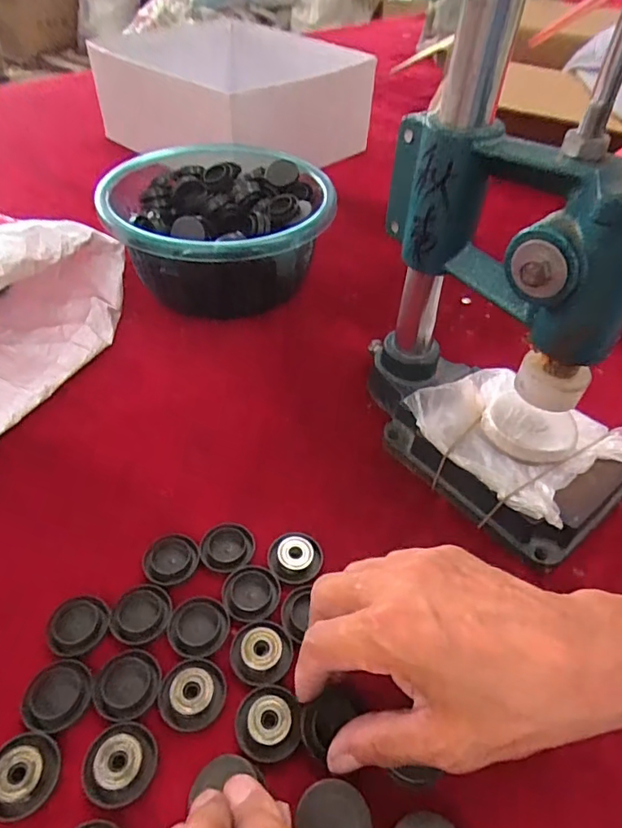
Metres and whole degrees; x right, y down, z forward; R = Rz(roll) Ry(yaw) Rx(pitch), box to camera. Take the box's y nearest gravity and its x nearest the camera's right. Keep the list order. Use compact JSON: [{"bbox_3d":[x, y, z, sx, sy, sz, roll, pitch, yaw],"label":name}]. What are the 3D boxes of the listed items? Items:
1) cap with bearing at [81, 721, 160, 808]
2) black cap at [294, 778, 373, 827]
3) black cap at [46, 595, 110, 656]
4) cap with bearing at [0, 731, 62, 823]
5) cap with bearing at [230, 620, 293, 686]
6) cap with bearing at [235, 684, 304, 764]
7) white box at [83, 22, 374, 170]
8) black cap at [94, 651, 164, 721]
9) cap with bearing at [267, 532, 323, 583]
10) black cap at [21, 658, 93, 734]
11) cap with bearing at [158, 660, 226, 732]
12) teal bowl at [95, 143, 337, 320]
[{"bbox_3d":[-0.089,0.162,0.242,0.031,0.007,0.033,2,47,-2],"label":"cap with bearing"},{"bbox_3d":[0.011,0.178,0.226,0.030,0.008,0.032,2,47,-2],"label":"black cap"},{"bbox_3d":[-0.128,0.116,0.286,0.031,0.008,0.029,2,47,-2],"label":"black cap"},{"bbox_3d":[-0.132,0.165,0.239,0.029,0.011,0.033,6,47,2],"label":"cap with bearing"},{"bbox_3d":[-0.027,0.126,0.279,0.031,0.006,0.031,2,47,-2],"label":"cap with bearing"},{"bbox_3d":[-0.021,0.152,0.256,0.031,0.004,0.033,2,47,-2],"label":"cap with bearing"},{"bbox_3d":[-0.108,-0.442,0.751,0.305,0.141,0.274,29,52,24],"label":"white box"},{"bbox_3d":[-0.094,0.138,0.267,0.032,0.004,0.032,2,47,-2],"label":"black cap"},{"bbox_3d":[-0.010,0.087,0.318,0.031,0.011,0.031,2,47,-2],"label":"cap with bearing"},{"bbox_3d":[-0.127,0.141,0.263,0.030,0.005,0.032,2,47,-2],"label":"black cap"},{"bbox_3d":[-0.060,0.141,0.264,0.033,0.005,0.032,2,47,-2],"label":"cap with bearing"},{"bbox_3d":[-0.085,-0.175,0.509,0.202,0.095,0.198,2,47,-2],"label":"teal bowl"}]

